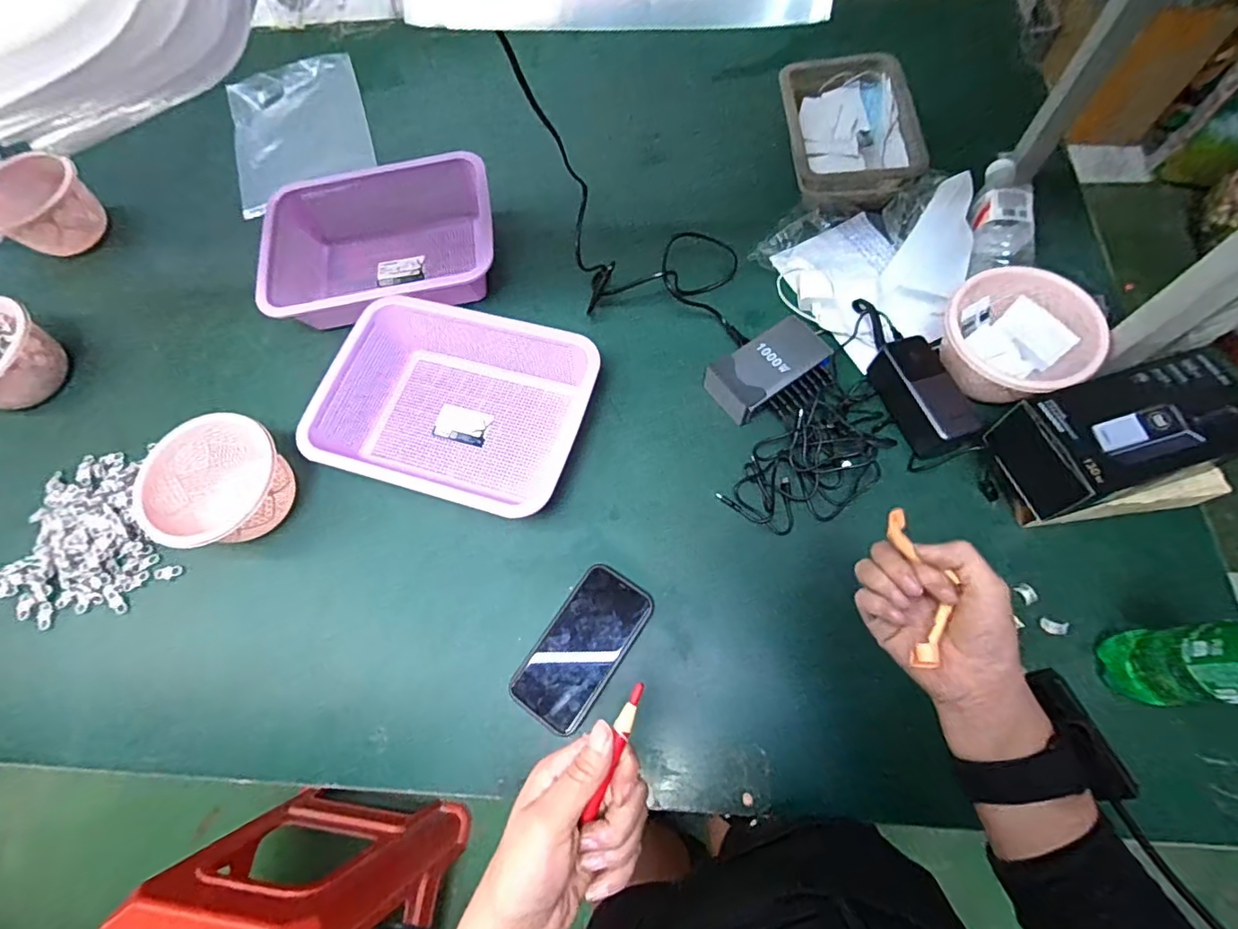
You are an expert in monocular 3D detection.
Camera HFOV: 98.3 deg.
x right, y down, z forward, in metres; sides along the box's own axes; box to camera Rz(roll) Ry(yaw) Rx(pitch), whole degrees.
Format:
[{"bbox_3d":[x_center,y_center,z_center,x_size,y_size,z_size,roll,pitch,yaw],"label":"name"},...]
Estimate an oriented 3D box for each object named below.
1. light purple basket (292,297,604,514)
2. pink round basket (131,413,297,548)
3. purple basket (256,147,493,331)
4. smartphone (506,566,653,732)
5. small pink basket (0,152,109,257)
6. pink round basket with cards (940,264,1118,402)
[{"bbox_3d":[-0.185,-0.068,0.634,0.299,0.075,0.222,16,72,10],"label":"light purple basket"},{"bbox_3d":[-0.445,0.025,0.606,0.132,0.094,0.140,-1,70,4],"label":"pink round basket"},{"bbox_3d":[-0.316,-0.301,0.726,0.305,0.074,0.232,-7,70,2],"label":"purple basket"},{"bbox_3d":[-0.037,0.186,0.553,0.081,0.011,0.160,32,75,15],"label":"smartphone"},{"bbox_3d":[-0.874,-0.392,0.808,0.158,0.080,0.140,27,74,13],"label":"small pink basket"},{"bbox_3d":[0.430,-0.135,0.599,0.128,0.094,0.151,-28,70,-6],"label":"pink round basket with cards"}]

